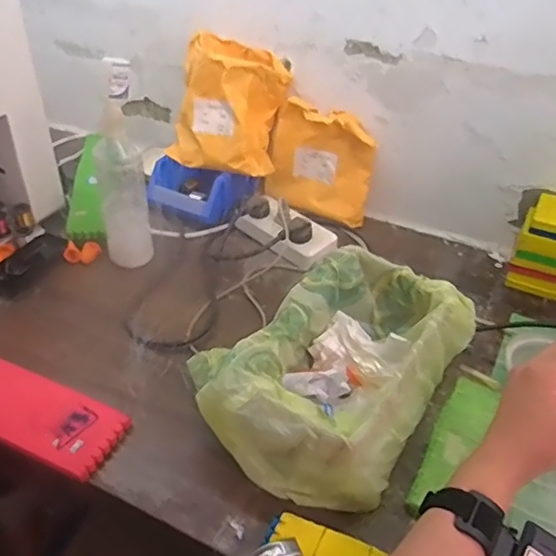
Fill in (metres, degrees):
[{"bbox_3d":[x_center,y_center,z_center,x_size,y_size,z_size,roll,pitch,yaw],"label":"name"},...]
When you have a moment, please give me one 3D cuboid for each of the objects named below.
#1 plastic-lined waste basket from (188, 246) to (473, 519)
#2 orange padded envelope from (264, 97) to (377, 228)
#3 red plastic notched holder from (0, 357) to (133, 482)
[{"bbox_3d":[0.078,0.091,0.624,0.171,0.109,0.294,24,44,26],"label":"plastic-lined waste basket"},{"bbox_3d":[0.065,-0.180,0.903,0.164,0.158,0.025,21,33,18],"label":"orange padded envelope"},{"bbox_3d":[-0.324,0.122,0.646,0.338,0.015,0.084,18,41,19],"label":"red plastic notched holder"}]

